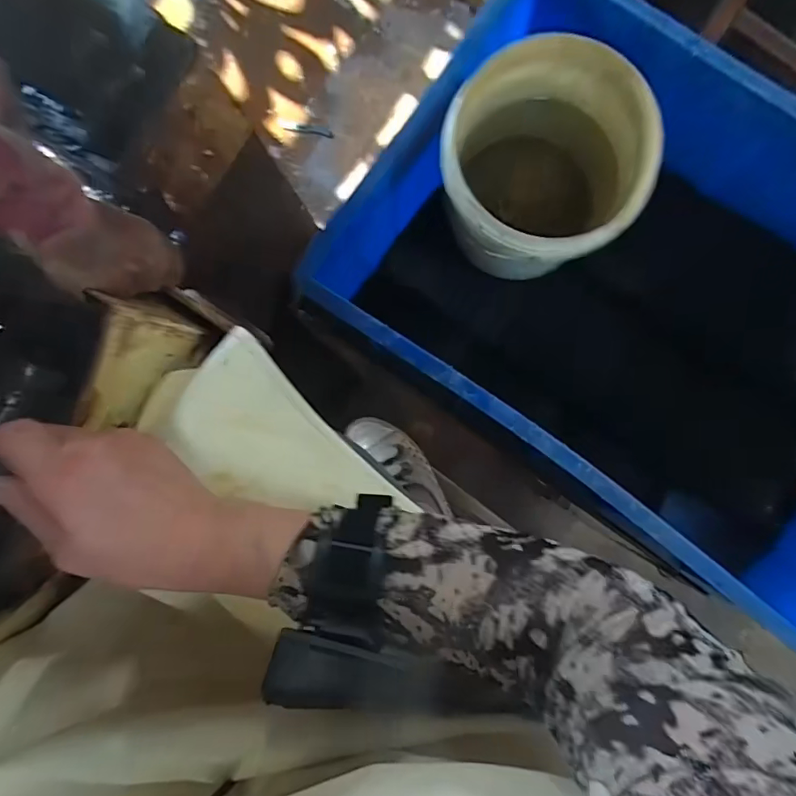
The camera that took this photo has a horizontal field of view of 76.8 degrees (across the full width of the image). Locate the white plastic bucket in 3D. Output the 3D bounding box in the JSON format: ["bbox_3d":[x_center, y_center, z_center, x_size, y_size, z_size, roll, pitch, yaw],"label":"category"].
[{"bbox_3d":[0.119,-0.186,0.441,0.153,0.137,0.151,0,89,3],"label":"white plastic bucket"}]

